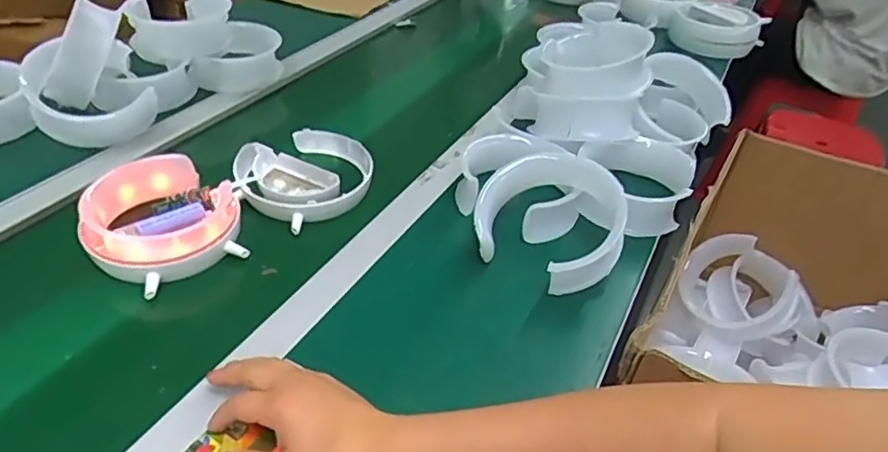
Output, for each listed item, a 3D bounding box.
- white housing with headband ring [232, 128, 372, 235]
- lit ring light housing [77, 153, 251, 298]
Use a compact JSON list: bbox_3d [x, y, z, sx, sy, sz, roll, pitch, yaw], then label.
[{"bbox_3d":[-0.165,-0.061,0.750,0.157,0.040,0.157,-10,41,-20],"label":"white housing with headband ring"},{"bbox_3d":[-0.292,-0.009,0.648,0.149,0.058,0.152,-24,47,-33],"label":"lit ring light housing"}]

